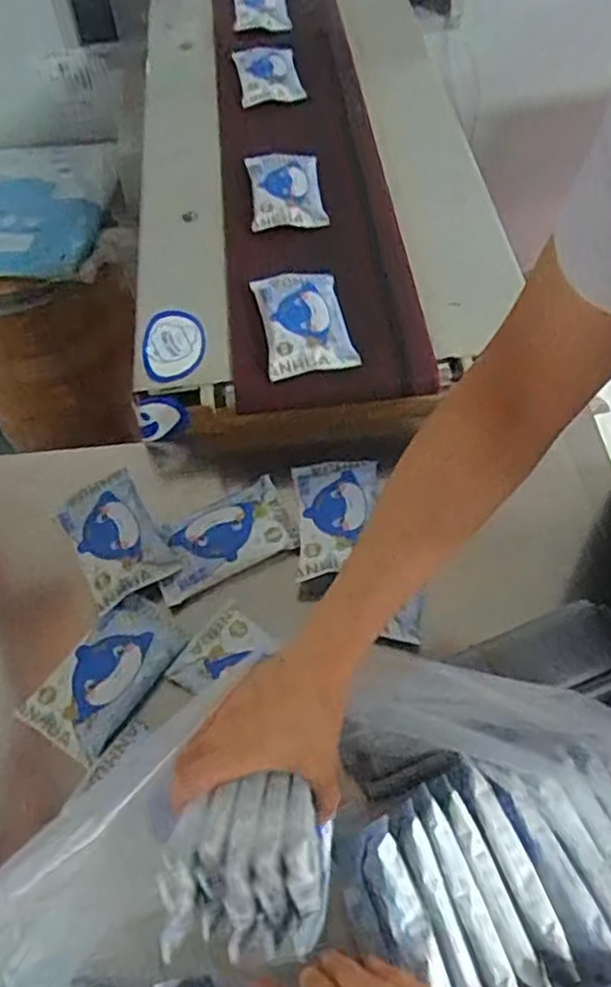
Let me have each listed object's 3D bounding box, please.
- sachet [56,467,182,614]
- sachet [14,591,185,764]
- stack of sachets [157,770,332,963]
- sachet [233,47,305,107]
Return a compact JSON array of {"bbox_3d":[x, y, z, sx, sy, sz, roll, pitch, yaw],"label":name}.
[{"bbox_3d":[-0.185,0.034,0.698,0.079,0.014,0.141,-26,58,-15],"label":"sachet"},{"bbox_3d":[-0.170,0.152,0.628,0.081,0.014,0.134,29,61,21],"label":"sachet"},{"bbox_3d":[-0.035,0.232,0.458,0.098,0.067,0.094,1,55,3],"label":"stack of sachets"},{"bbox_3d":[-0.054,-0.602,1.045,0.086,0.012,0.156,-8,55,-3],"label":"sachet"}]

